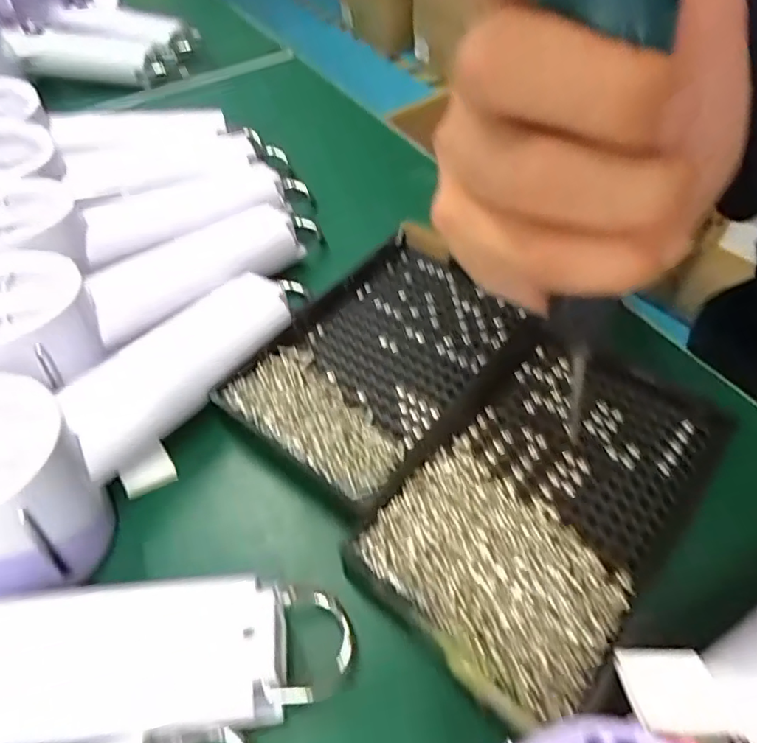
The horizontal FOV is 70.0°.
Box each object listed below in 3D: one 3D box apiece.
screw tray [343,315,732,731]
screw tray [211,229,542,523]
[{"bbox_3d":[0.061,0.041,0.203,0.091,0.009,0.142,33,61,25],"label":"screw tray"},{"bbox_3d":[0.004,-0.007,0.247,0.091,0.011,0.131,34,61,25],"label":"screw tray"}]

